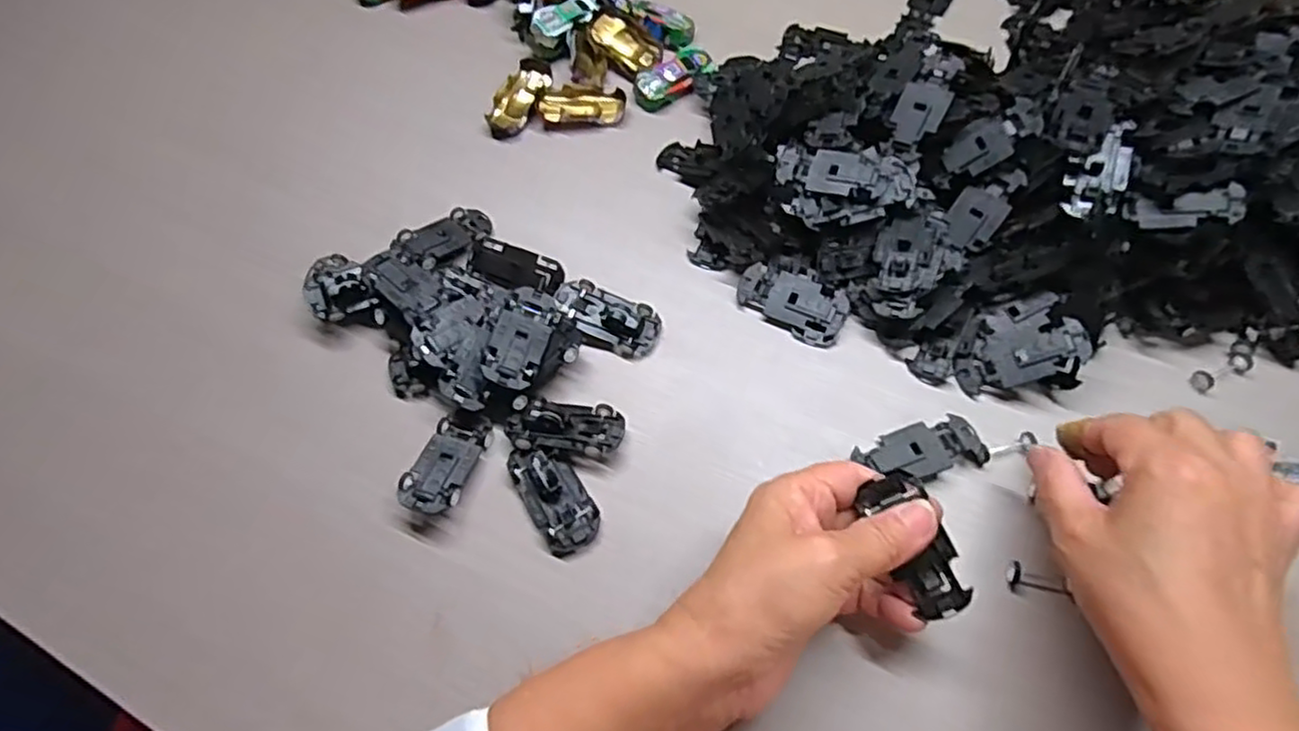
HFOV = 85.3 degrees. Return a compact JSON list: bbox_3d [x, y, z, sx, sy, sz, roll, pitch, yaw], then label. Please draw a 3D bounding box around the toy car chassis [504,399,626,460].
[{"bbox_3d":[-0.046,0.034,0.387,0.062,0.014,0.030,7,62,7],"label":"toy car chassis"}]

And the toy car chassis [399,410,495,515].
[{"bbox_3d":[-0.109,0.052,0.383,0.030,0.010,0.063,15,49,11],"label":"toy car chassis"}]

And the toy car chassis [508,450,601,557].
[{"bbox_3d":[-0.050,0.067,0.370,0.030,0.012,0.061,-28,64,-12],"label":"toy car chassis"}]

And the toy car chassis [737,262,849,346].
[{"bbox_3d":[0.085,-0.037,0.423,0.065,0.011,0.035,26,88,16],"label":"toy car chassis"}]

